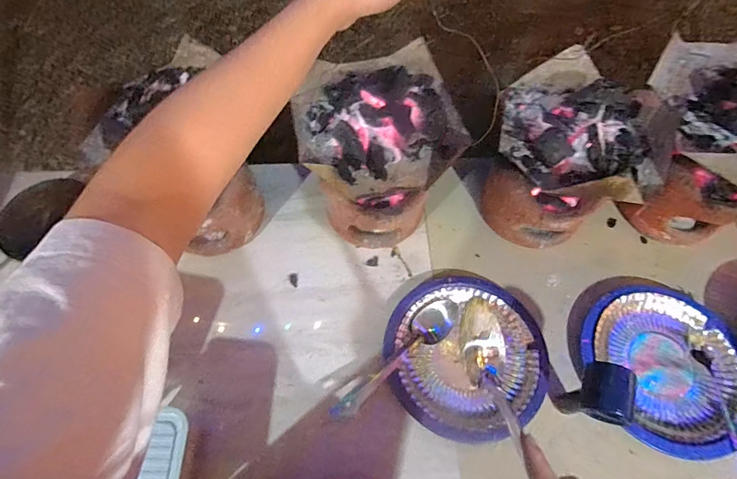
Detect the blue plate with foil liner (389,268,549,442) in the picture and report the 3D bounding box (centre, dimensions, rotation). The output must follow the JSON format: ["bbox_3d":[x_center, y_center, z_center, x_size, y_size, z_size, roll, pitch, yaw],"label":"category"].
[{"bbox_3d":[0.159,0.177,0.649,0.248,0.031,0.263,0,62,-1],"label":"blue plate with foil liner"}]

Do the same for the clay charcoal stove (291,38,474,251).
[{"bbox_3d":[0.011,-0.143,0.674,0.236,0.277,0.251,0,62,-1],"label":"clay charcoal stove"}]

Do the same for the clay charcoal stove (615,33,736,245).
[{"bbox_3d":[0.556,-0.143,0.689,0.249,0.261,0.336,19,64,9],"label":"clay charcoal stove"}]

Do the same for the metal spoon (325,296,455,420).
[{"bbox_3d":[0.052,0.187,0.631,0.059,0.043,0.261,40,69,18],"label":"metal spoon"}]

